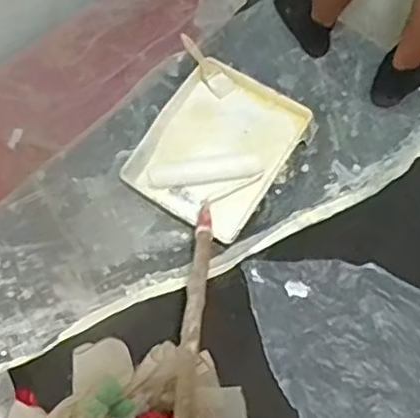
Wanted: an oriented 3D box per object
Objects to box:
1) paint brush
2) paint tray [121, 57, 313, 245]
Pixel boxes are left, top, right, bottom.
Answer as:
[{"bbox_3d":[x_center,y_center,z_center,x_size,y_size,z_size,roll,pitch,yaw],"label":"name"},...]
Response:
[{"bbox_3d":[-0.010,-0.325,1.482,0.049,0.025,0.165,-36,88,-15],"label":"paint brush"},{"bbox_3d":[0.015,-0.141,1.426,0.291,0.056,0.349,32,64,11],"label":"paint tray"}]

